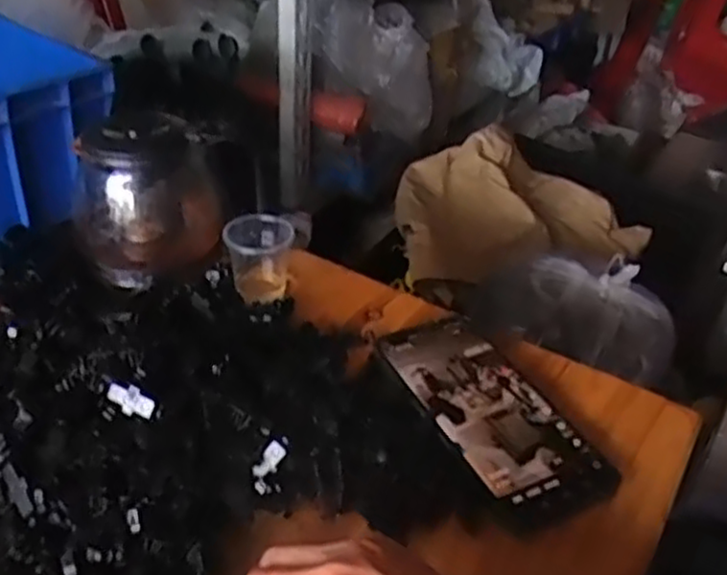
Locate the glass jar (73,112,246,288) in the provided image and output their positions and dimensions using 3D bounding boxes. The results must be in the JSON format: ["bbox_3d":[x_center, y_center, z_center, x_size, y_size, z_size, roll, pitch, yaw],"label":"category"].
[{"bbox_3d":[-0.156,-0.067,0.552,0.092,0.098,0.092,2,35,-2],"label":"glass jar"}]

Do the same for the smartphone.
[{"bbox_3d":[0.078,0.073,0.458,0.078,0.009,0.163,-15,39,-24],"label":"smartphone"}]

